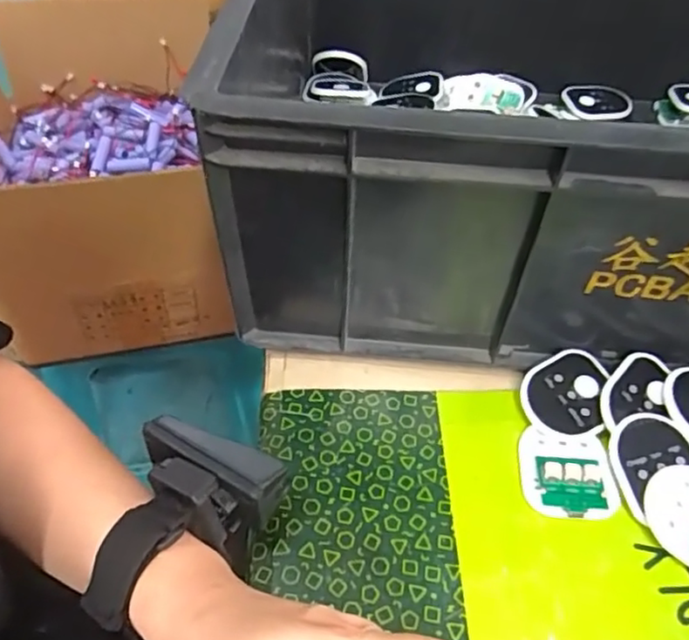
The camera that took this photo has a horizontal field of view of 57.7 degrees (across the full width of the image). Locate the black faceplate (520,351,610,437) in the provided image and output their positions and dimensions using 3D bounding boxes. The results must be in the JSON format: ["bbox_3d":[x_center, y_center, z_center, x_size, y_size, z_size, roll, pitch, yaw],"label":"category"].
[{"bbox_3d":[0.129,0.041,0.367,0.045,0.005,0.056,14,59,10],"label":"black faceplate"}]

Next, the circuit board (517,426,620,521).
[{"bbox_3d":[0.121,0.082,0.339,0.049,0.009,0.049,3,50,4],"label":"circuit board"}]

